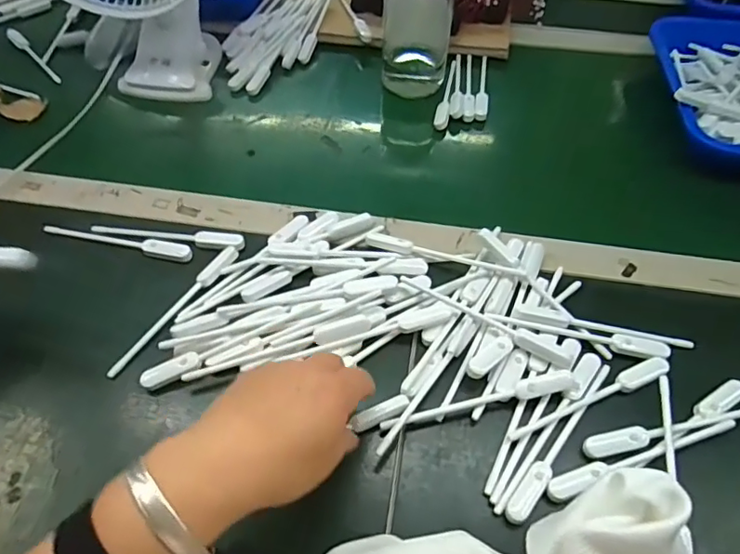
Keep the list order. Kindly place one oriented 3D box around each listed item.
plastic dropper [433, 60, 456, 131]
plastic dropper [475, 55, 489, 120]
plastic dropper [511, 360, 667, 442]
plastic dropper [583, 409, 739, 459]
[{"bbox_3d":[0.091,-0.222,0.642,0.016,0.012,0.142,9,53,6],"label":"plastic dropper"},{"bbox_3d":[0.135,-0.229,0.648,0.015,0.012,0.133,8,53,5],"label":"plastic dropper"},{"bbox_3d":[0.160,0.086,0.390,0.135,0.009,0.017,-18,55,-14],"label":"plastic dropper"},{"bbox_3d":[0.215,0.103,0.376,0.141,0.011,0.017,-10,53,-8],"label":"plastic dropper"}]

